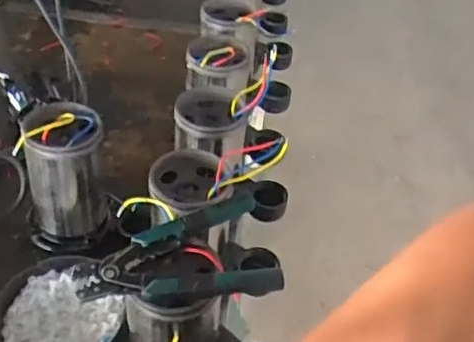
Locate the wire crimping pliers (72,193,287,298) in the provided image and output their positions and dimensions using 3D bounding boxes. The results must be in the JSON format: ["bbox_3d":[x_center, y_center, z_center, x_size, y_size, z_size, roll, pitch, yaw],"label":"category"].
[{"bbox_3d":[-0.055,0.081,0.520,0.171,0.035,0.099,-10,46,-18],"label":"wire crimping pliers"}]

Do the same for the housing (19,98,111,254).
[{"bbox_3d":[-0.214,0.018,0.723,0.090,0.189,0.098,4,43,-4],"label":"housing"}]

